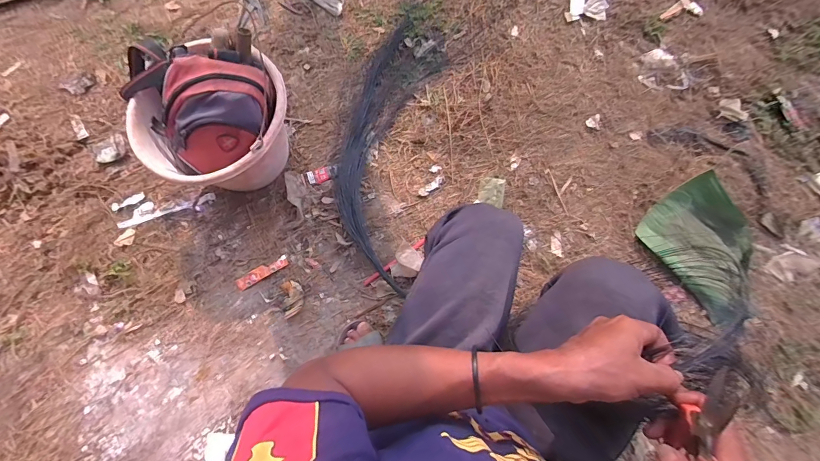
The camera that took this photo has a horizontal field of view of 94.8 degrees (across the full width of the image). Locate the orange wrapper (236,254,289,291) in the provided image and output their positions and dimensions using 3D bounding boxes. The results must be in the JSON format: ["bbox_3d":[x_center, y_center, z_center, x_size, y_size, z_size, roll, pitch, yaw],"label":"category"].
[{"bbox_3d":[-0.314,0.089,0.804,0.115,0.011,0.027,-30,81,-6],"label":"orange wrapper"}]

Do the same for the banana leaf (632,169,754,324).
[{"bbox_3d":[0.637,0.039,0.786,0.194,0.060,0.279,-36,82,-7],"label":"banana leaf"}]

